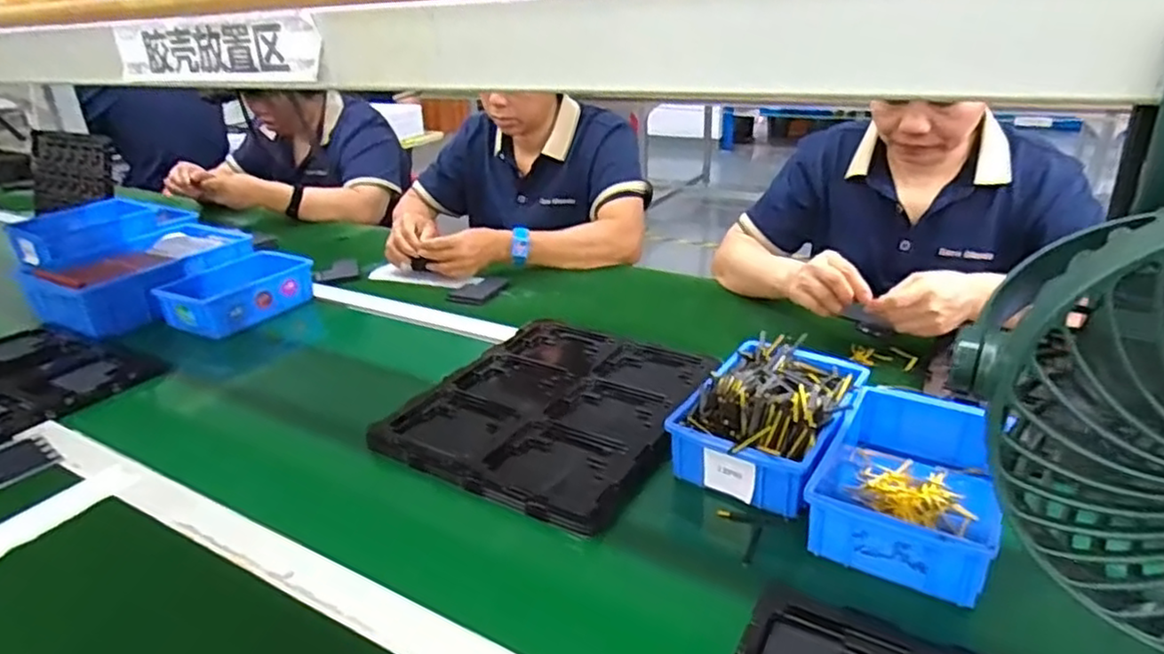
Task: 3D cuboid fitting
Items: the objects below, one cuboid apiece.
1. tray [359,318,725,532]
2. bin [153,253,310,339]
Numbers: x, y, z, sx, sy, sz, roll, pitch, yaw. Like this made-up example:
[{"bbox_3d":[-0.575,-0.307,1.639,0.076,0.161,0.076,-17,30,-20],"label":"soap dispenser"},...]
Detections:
[{"bbox_3d":[-0.021,0.088,0.778,0.294,0.032,0.324,14,30,31],"label":"tray"},{"bbox_3d":[-0.534,-0.051,1.076,0.136,0.063,0.195,13,29,30],"label":"bin"}]

